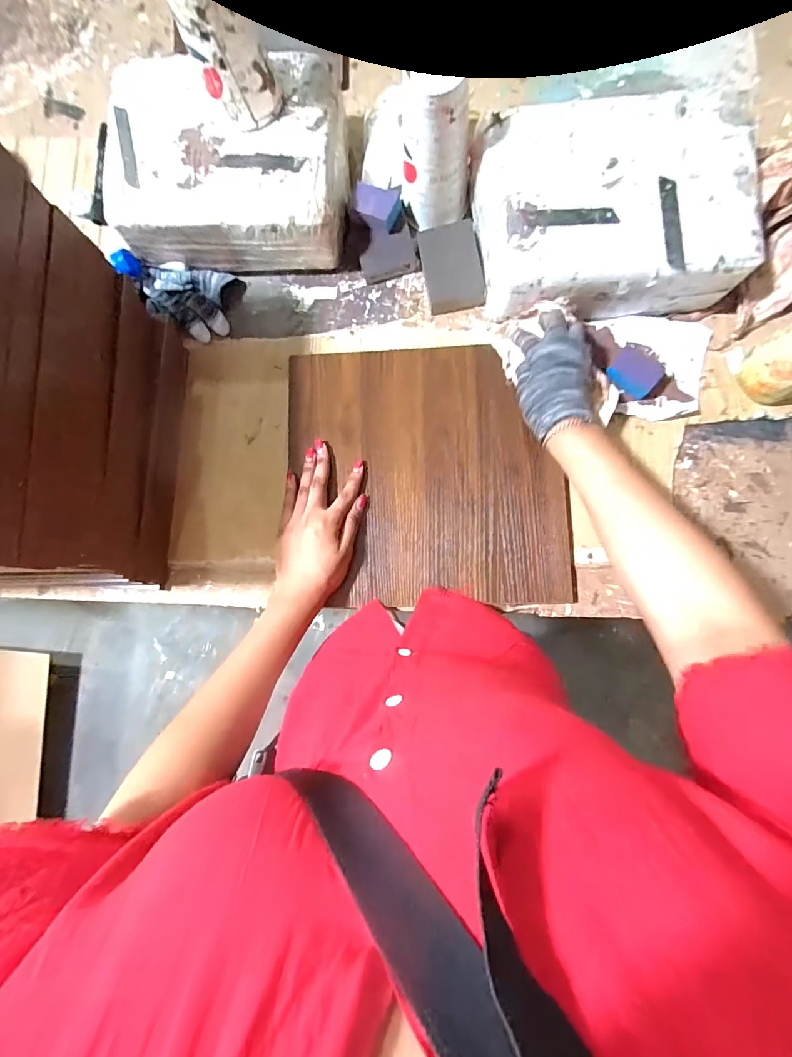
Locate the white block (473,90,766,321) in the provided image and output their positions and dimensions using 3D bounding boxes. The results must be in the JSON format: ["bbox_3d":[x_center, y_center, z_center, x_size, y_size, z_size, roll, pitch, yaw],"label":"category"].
[{"bbox_3d":[0.233,-0.350,0.485,0.280,0.083,0.192,1,88,4],"label":"white block"}]

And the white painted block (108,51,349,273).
[{"bbox_3d":[-0.193,-0.427,0.525,0.255,0.105,0.183,4,88,4],"label":"white painted block"}]

